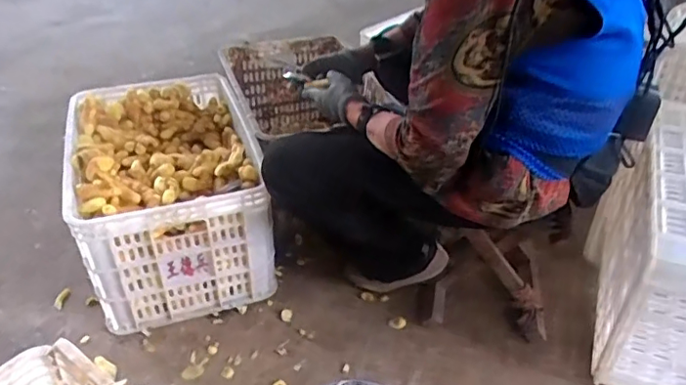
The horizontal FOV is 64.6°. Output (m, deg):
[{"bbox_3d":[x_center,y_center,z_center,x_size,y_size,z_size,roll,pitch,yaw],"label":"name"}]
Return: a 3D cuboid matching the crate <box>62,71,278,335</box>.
[{"bbox_3d":[-0.357,0.013,1.140,0.342,0.316,0.409,-12,41,-16],"label":"crate"}]

